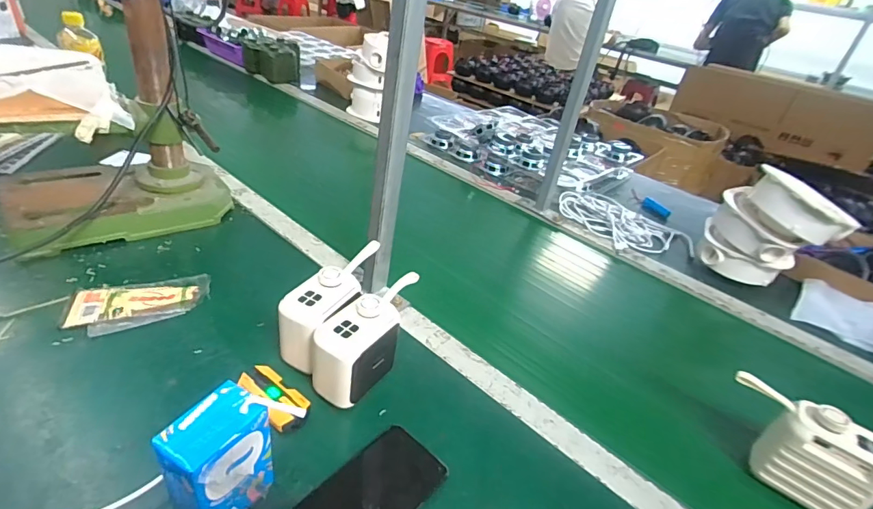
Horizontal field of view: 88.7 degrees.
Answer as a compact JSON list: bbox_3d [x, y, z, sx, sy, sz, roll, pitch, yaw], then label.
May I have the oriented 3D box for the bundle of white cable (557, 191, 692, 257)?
[{"bbox_3d":[0.369,-0.061,0.890,0.250,0.035,0.172,34,40,31],"label":"bundle of white cable"}]

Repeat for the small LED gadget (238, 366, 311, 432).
[{"bbox_3d":[-0.161,0.141,0.445,0.077,0.018,0.039,32,39,29],"label":"small LED gadget"}]

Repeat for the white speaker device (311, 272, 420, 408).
[{"bbox_3d":[-0.069,0.090,0.480,0.052,0.097,0.139,26,36,23],"label":"white speaker device"}]

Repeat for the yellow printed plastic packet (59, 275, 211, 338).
[{"bbox_3d":[-0.353,0.056,0.536,0.145,0.011,0.086,-10,39,-28],"label":"yellow printed plastic packet"}]

